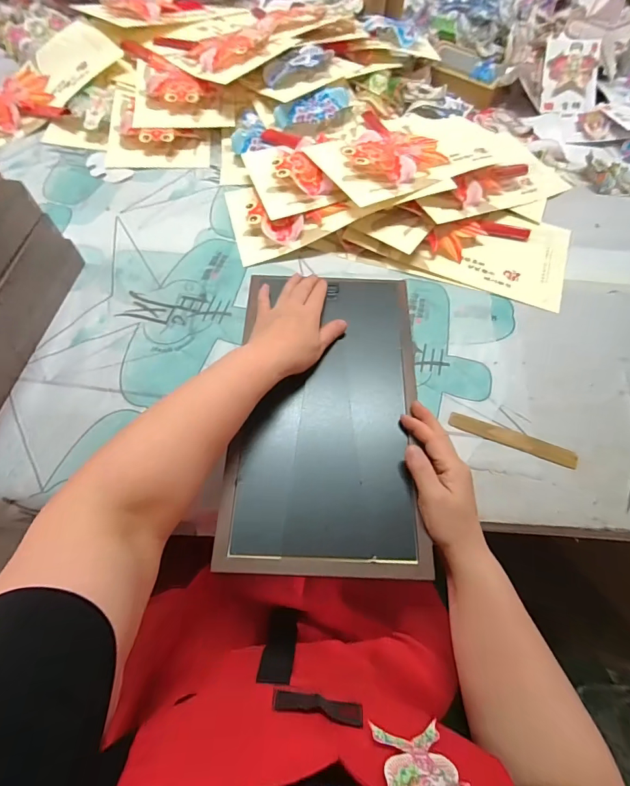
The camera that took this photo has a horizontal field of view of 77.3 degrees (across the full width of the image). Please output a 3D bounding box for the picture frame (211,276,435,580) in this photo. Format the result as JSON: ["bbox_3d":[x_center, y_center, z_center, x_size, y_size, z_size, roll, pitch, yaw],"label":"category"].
[{"bbox_3d":[0.012,0.012,0.427,0.194,0.011,0.337,2,64,0],"label":"picture frame"}]

